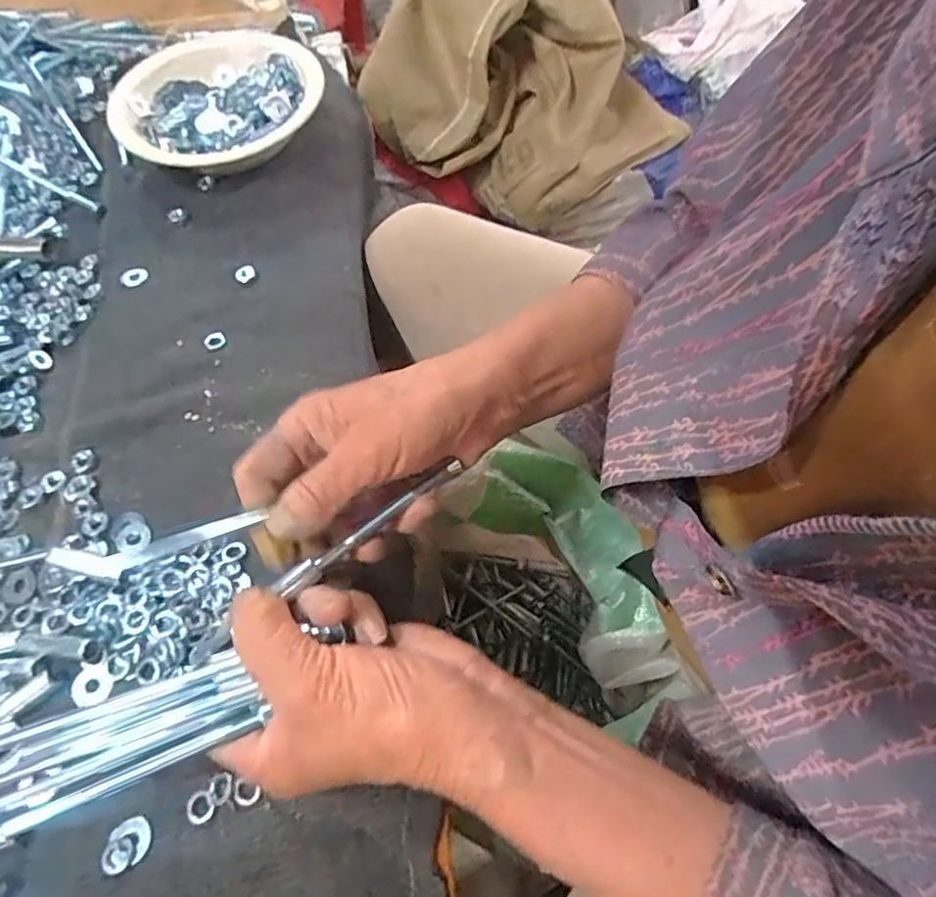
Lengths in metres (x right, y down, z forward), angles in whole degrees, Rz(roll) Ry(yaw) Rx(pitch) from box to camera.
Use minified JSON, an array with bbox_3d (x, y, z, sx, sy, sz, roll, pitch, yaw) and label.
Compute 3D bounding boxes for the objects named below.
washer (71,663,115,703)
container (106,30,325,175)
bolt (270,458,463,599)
[{"bbox_3d":[-0.189,0.119,0.317,0.021,0.004,0.019,-15,59,-8],"label":"washer"},{"bbox_3d":[-0.207,-0.288,0.535,0.171,0.045,0.184,-9,58,-4],"label":"container"},{"bbox_3d":[-0.044,0.036,0.291,0.101,0.007,0.008,-35,64,-22],"label":"bolt"}]

